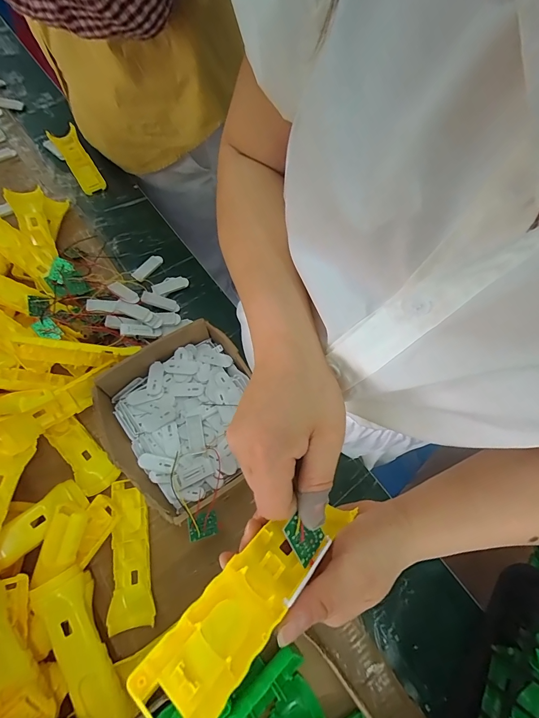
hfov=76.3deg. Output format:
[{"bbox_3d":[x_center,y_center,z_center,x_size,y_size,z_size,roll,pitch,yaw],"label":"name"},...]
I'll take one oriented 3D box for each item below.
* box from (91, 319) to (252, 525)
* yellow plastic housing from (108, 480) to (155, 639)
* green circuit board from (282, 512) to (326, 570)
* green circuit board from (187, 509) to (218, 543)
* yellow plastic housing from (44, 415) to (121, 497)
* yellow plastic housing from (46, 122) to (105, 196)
[{"bbox_3d":[-0.110,0.076,0.449,0.188,0.057,0.212,-24,72,-10],"label":"box"},{"bbox_3d":[-0.168,0.234,0.420,0.047,0.018,0.161,-8,70,-4],"label":"yellow plastic housing"},{"bbox_3d":[0.022,0.109,0.214,0.024,0.004,0.033,-38,112,-35],"label":"green circuit board"},{"bbox_3d":[-0.075,0.188,0.390,0.034,0.007,0.028,-2,81,-37],"label":"green circuit board"},{"bbox_3d":[-0.249,0.127,0.459,0.042,0.026,0.106,-40,76,-14],"label":"yellow plastic housing"},{"bbox_3d":[-0.360,-0.378,0.644,0.047,0.018,0.169,-32,74,-12],"label":"yellow plastic housing"}]

